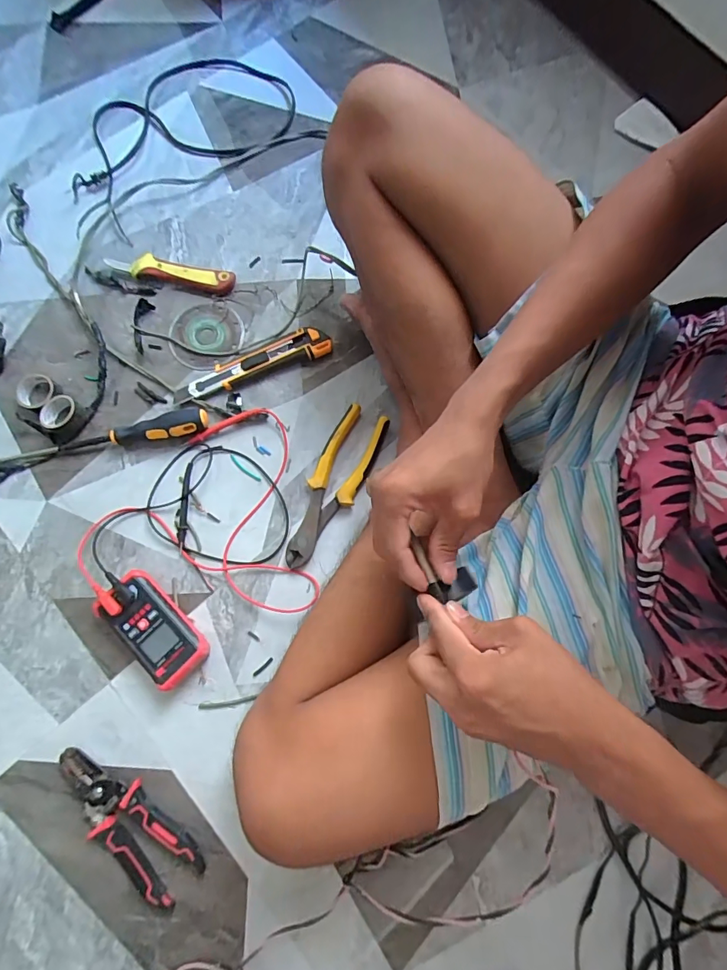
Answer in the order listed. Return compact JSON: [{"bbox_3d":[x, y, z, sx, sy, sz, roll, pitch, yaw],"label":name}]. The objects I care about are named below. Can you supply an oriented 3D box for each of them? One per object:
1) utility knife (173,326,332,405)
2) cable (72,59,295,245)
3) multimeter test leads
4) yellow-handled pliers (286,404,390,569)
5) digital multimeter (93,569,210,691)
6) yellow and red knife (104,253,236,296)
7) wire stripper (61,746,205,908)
[{"bbox_3d":[-0.137,-0.148,0.538,0.195,0.018,0.040,-21,78,-5],"label":"utility knife"},{"bbox_3d":[-0.262,-0.492,0.611,0.325,0.018,0.194,-42,81,-9],"label":"cable"},{"bbox_3d":[-0.191,0.042,0.487,0.238,0.033,0.230,-13,78,-4],"label":"multimeter test leads"},{"bbox_3d":[-0.034,0.002,0.507,0.056,0.022,0.194,25,78,5],"label":"yellow-handled pliers"},{"bbox_3d":[-0.221,0.149,0.464,0.126,0.034,0.063,44,80,8],"label":"digital multimeter"},{"bbox_3d":[-0.245,-0.271,0.562,0.159,0.021,0.030,12,77,2],"label":"yellow and red knife"},{"bbox_3d":[-0.234,0.327,0.434,0.172,0.012,0.059,41,80,8],"label":"wire stripper"}]

